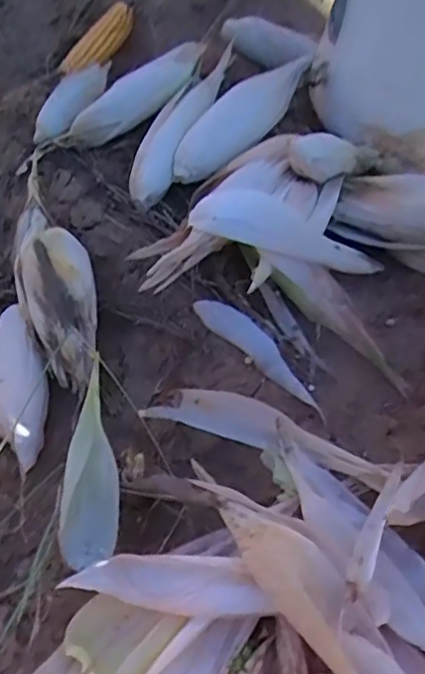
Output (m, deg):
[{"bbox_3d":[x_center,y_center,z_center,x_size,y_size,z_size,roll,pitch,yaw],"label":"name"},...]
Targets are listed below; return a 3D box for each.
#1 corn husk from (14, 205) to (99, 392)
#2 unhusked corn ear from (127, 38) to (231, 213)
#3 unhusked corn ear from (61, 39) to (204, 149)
[{"bbox_3d":[-0.162,-0.047,0.657,0.078,0.060,0.212,-16,63,-13],"label":"corn husk"},{"bbox_3d":[-0.031,-0.269,0.771,0.066,0.045,0.267,26,62,10],"label":"unhusked corn ear"},{"bbox_3d":[-0.097,-0.299,0.760,0.204,0.051,0.049,-31,64,9],"label":"unhusked corn ear"}]

